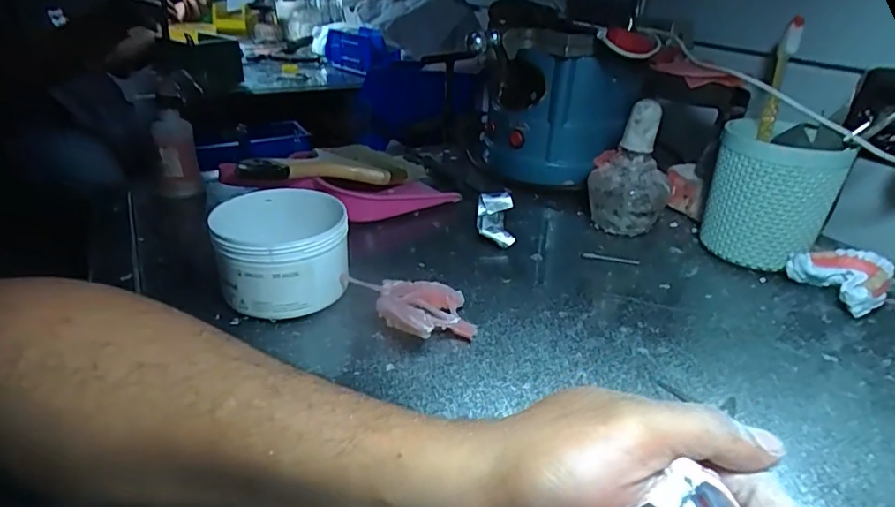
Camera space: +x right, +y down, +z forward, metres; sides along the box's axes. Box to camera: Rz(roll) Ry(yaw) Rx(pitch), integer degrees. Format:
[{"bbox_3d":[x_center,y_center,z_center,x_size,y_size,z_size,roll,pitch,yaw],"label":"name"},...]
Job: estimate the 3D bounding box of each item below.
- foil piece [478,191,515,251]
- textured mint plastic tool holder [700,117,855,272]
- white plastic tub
[{"bbox_3d":[0.046,-0.029,0.505,0.035,0.024,0.067,0,41,-6],"label":"foil piece"},{"bbox_3d":[0.275,-0.050,0.469,0.092,0.115,0.083,19,33,28],"label":"textured mint plastic tool holder"},{"bbox_3d":[-0.119,-0.003,0.391,0.085,0.069,0.091,2,28,-1],"label":"white plastic tub"}]

